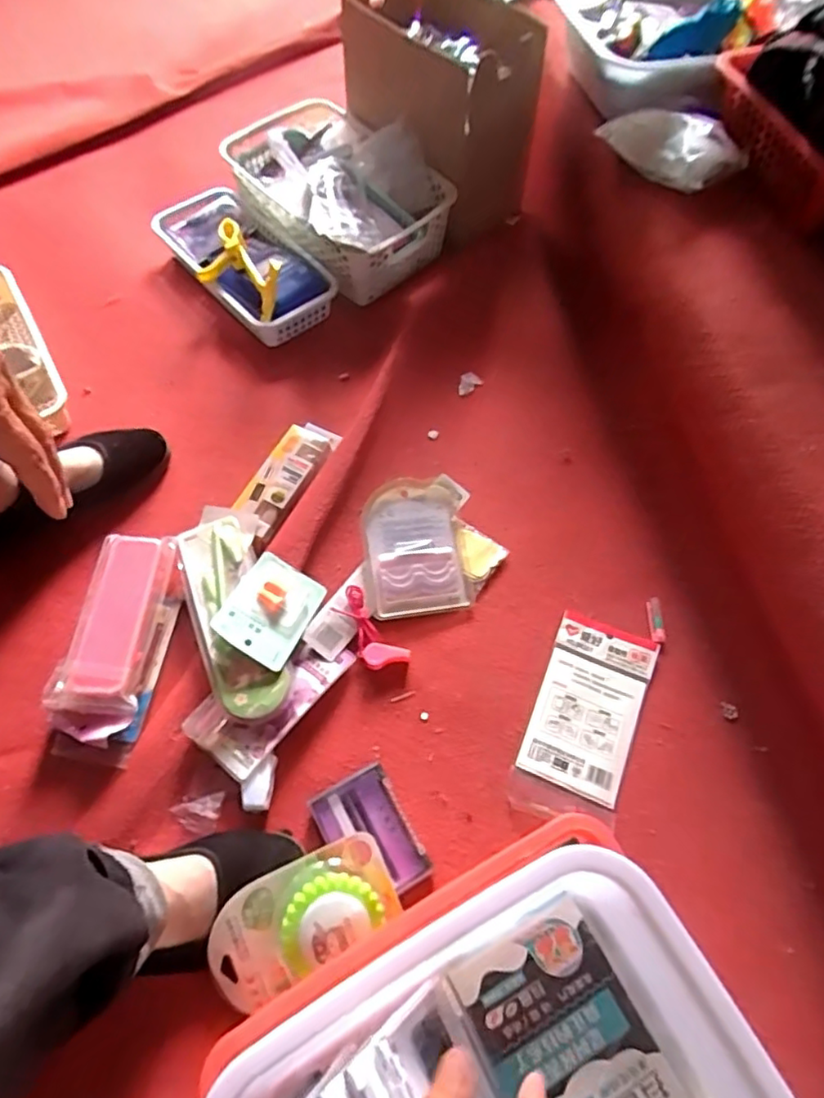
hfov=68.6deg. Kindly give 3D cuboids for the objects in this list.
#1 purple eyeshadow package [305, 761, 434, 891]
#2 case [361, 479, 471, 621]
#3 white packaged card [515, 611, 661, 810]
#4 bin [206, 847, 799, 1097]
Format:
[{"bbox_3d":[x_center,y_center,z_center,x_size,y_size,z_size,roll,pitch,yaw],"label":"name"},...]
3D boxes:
[{"bbox_3d":[-0.037,0.245,0.518,0.068,0.012,0.102,-27,66,-16],"label":"purple eyeshadow package"},{"bbox_3d":[0.001,-0.001,0.633,0.101,0.023,0.148,-4,62,-5],"label":"case"},{"bbox_3d":[0.170,0.148,0.579,0.095,0.008,0.164,22,63,9],"label":"white packaged card"},{"bbox_3d":[0.050,0.325,0.326,0.282,0.076,0.211,-25,66,-15],"label":"bin"}]

